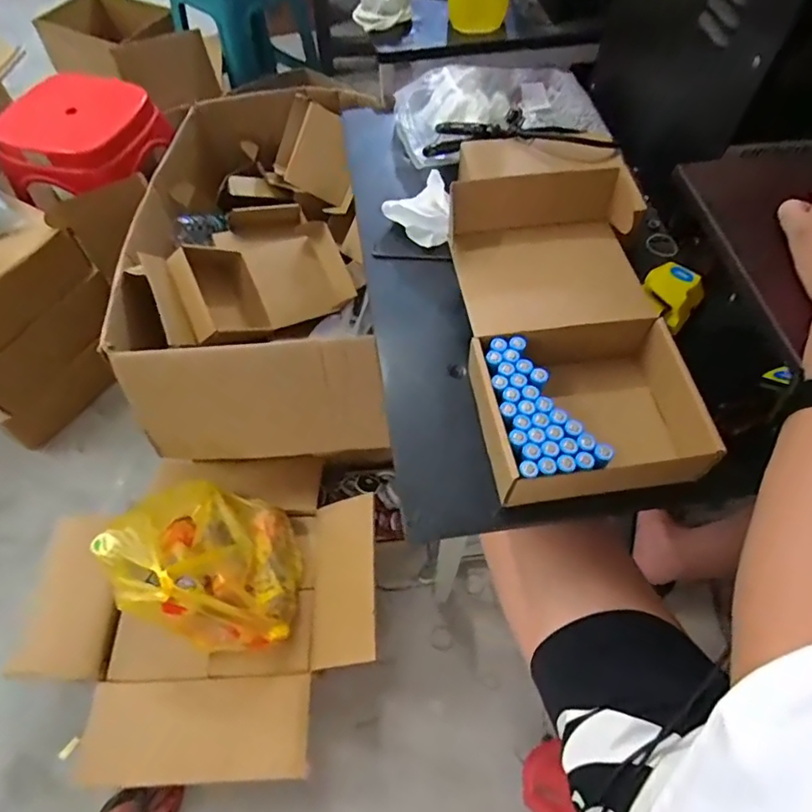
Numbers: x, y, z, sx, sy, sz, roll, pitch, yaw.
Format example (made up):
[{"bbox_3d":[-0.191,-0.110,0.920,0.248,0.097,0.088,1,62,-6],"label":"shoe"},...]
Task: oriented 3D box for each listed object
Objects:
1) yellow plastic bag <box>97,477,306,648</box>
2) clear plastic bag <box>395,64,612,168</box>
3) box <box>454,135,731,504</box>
[{"bbox_3d":[-0.301,0.237,0.871,0.261,0.205,0.241,20,60,11],"label":"yellow plastic bag"},{"bbox_3d":[0.115,-0.348,0.650,0.249,0.046,0.164,-2,58,-3],"label":"clear plastic bag"},{"bbox_3d":[0.137,-0.080,0.485,0.178,0.095,0.323,-5,58,-4],"label":"box"}]

